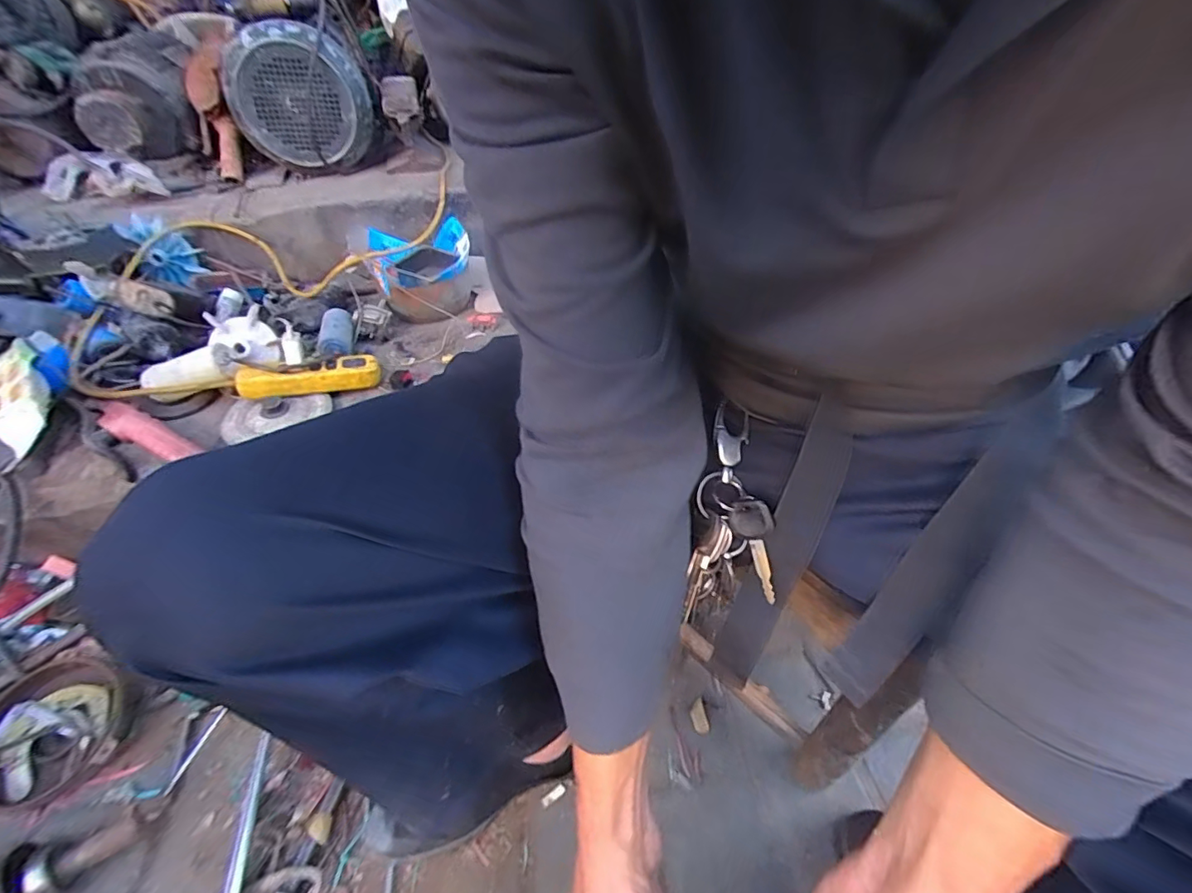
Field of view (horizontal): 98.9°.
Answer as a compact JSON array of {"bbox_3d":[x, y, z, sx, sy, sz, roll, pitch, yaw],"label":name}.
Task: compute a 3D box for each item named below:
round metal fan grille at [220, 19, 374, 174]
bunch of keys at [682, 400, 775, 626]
[{"bbox_3d":[-0.567,-0.663,0.987,0.248,0.221,0.089,-18,45,-18],"label":"round metal fan grille"},{"bbox_3d":[0.096,0.046,0.348,0.052,0.141,0.039,5,1,6],"label":"bunch of keys"}]

